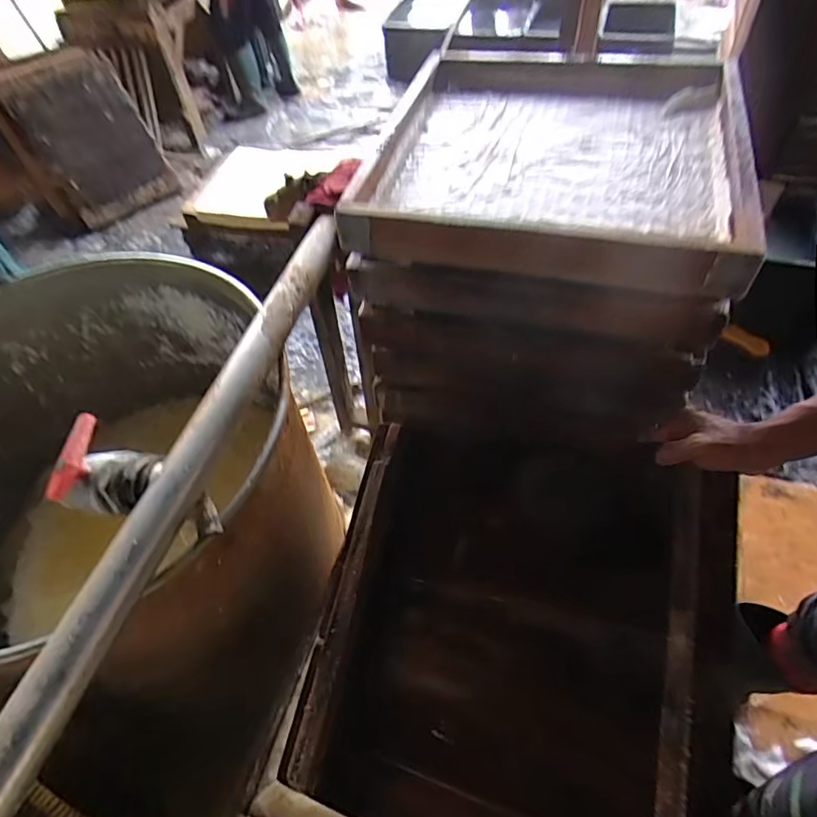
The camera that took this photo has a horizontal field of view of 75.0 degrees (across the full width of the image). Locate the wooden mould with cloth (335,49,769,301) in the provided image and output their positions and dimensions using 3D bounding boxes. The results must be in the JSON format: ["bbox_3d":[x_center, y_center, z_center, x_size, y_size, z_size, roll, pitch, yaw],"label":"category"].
[{"bbox_3d":[0.223,-0.397,0.822,0.508,0.075,0.520,10,54,13],"label":"wooden mould with cloth"}]

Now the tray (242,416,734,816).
[{"bbox_3d":[0.096,0.249,0.620,0.464,0.084,0.503,3,64,28],"label":"tray"}]

